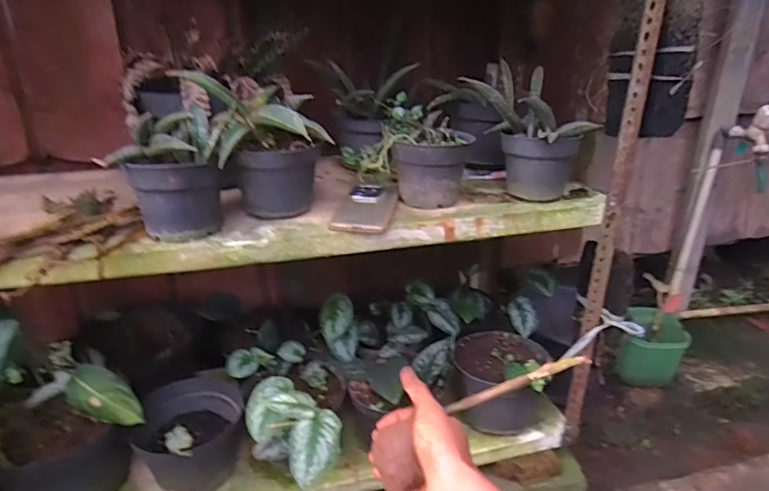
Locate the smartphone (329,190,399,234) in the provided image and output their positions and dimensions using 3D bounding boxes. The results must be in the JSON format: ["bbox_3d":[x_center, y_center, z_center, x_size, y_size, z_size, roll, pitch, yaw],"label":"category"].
[{"bbox_3d":[-0.027,-0.049,0.705,0.079,0.012,0.135,3,25,9],"label":"smartphone"}]

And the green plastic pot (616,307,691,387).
[{"bbox_3d":[0.716,0.268,1.350,0.158,0.169,0.187,10,27,22],"label":"green plastic pot"}]

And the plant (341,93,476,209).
[{"bbox_3d":[0.032,-0.138,0.750,0.194,0.130,0.106,5,26,14],"label":"plant"}]

